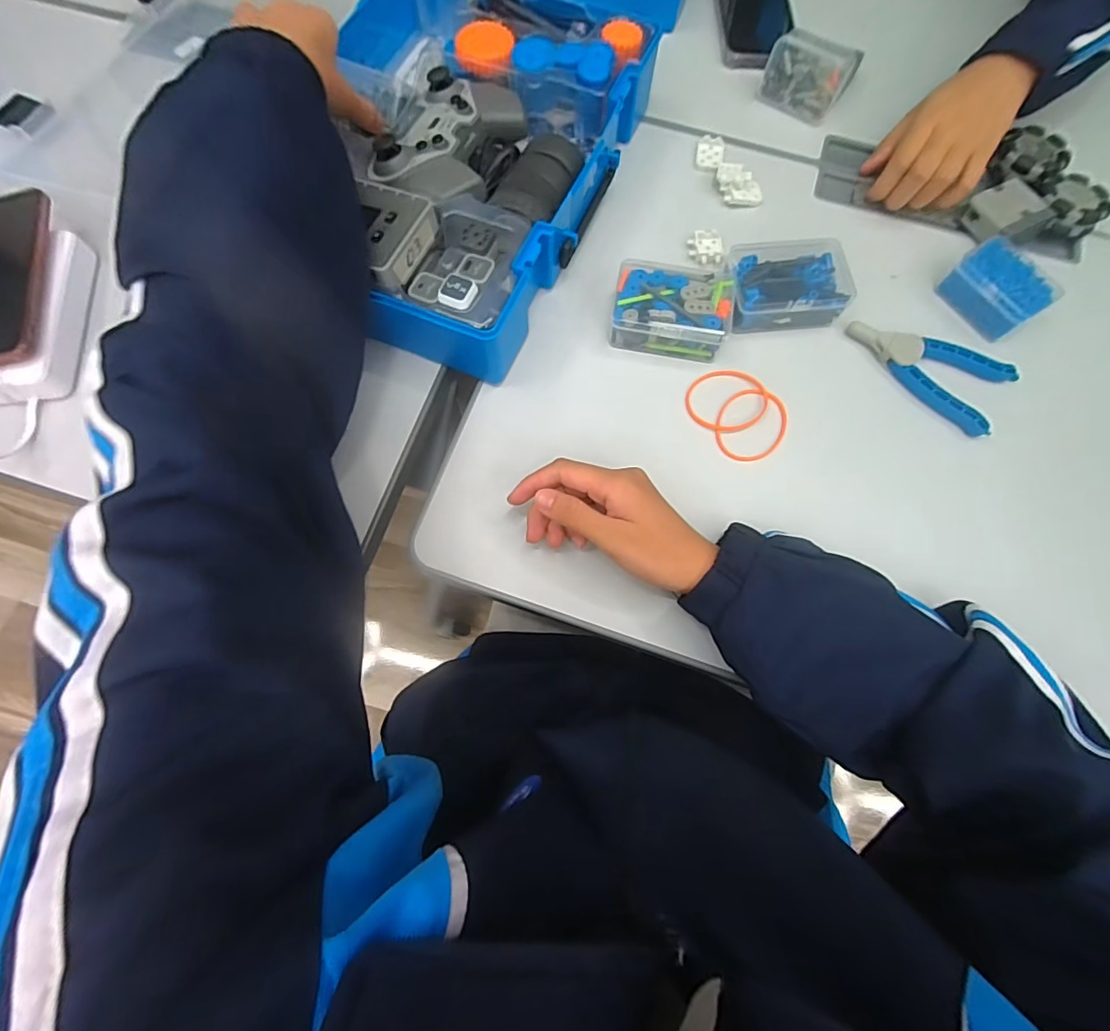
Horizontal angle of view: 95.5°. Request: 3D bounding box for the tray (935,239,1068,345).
[{"bbox_3d":[0.372,-0.190,0.424,0.051,0.035,0.072,-32,75,-11],"label":"tray"}]

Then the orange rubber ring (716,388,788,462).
[{"bbox_3d":[0.157,-0.073,0.405,0.053,0.009,0.067,38,75,11],"label":"orange rubber ring"}]

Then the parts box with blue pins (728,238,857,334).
[{"bbox_3d":[0.193,-0.195,0.425,0.095,0.028,0.073,-2,72,-2],"label":"parts box with blue pins"}]

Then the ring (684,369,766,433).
[{"bbox_3d":[0.139,-0.094,0.411,0.061,0.004,0.056,-1,75,5],"label":"ring"}]

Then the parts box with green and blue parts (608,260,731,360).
[{"bbox_3d":[0.095,-0.168,0.422,0.092,0.045,0.064,10,72,2],"label":"parts box with green and blue parts"}]

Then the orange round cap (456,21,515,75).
[{"bbox_3d":[-0.061,-0.412,0.443,0.048,0.012,0.050,0,72,-1],"label":"orange round cap"}]

